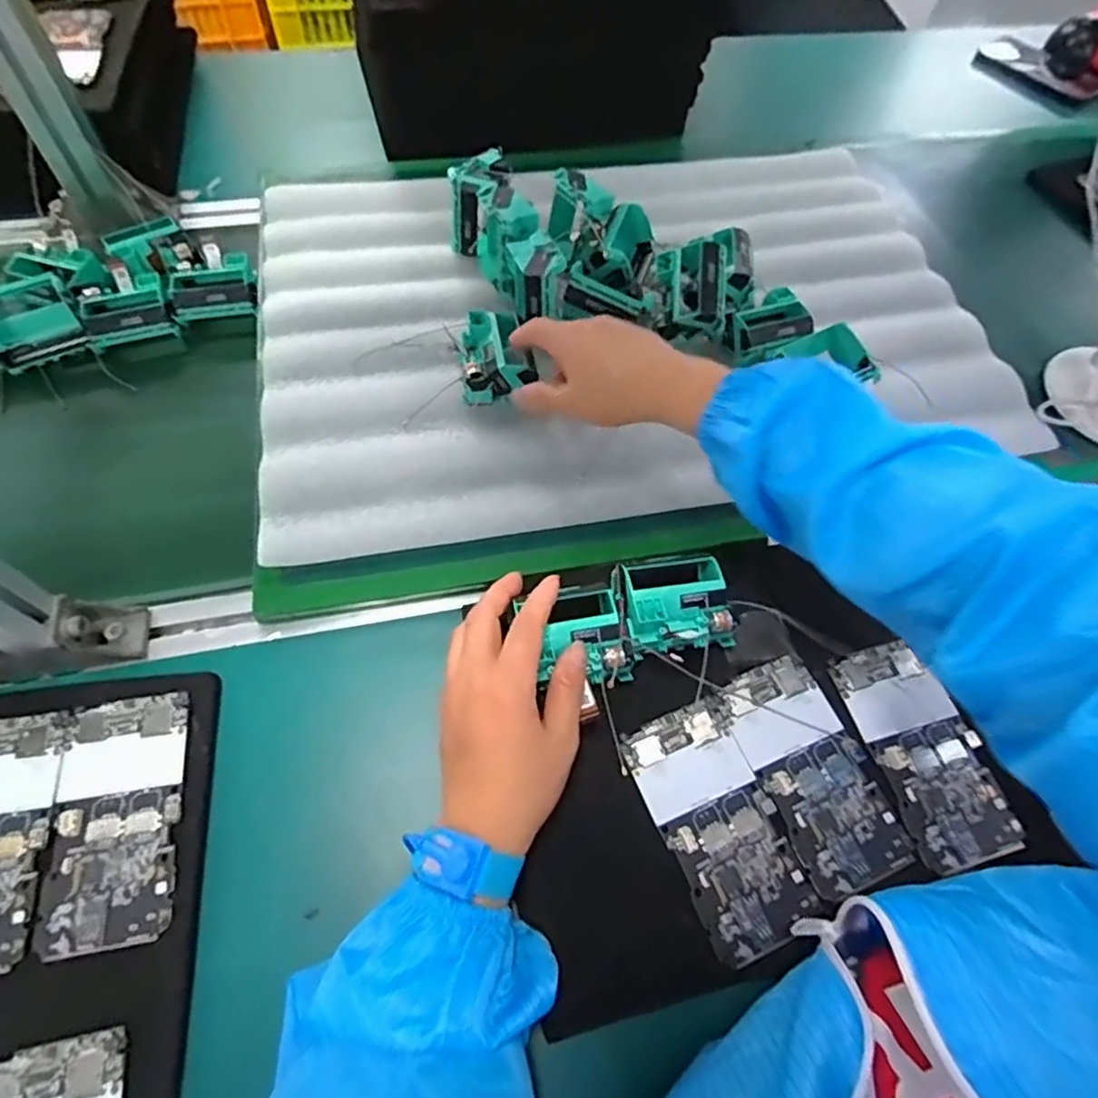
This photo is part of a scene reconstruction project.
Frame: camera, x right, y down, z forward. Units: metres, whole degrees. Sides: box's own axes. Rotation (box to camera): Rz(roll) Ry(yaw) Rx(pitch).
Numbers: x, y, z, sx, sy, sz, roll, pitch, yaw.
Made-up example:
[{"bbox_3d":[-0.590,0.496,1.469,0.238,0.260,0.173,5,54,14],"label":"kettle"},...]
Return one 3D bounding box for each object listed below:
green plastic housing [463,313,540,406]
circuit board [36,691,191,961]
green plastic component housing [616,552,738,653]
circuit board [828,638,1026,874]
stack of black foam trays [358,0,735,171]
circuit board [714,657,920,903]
[{"bbox_3d":[-0.040,-0.150,0.506,0.054,0.031,0.067,-5,60,-6],"label":"green plastic housing"},{"bbox_3d":[-0.243,0.149,0.361,0.066,0.010,0.130,-8,62,-8],"label":"circuit board"},{"bbox_3d":[0.080,0.033,0.412,0.068,0.033,0.057,-8,62,-8],"label":"green plastic component housing"},{"bbox_3d":[0.231,0.122,0.396,0.064,0.010,0.129,-13,63,-11],"label":"circuit board"},{"bbox_3d":[-0.015,-0.551,0.715,0.348,0.200,0.197,-15,63,-12],"label":"stack of black foam trays"},{"bbox_3d":[0.158,0.132,0.387,0.066,0.007,0.129,-19,64,-14],"label":"circuit board"}]

